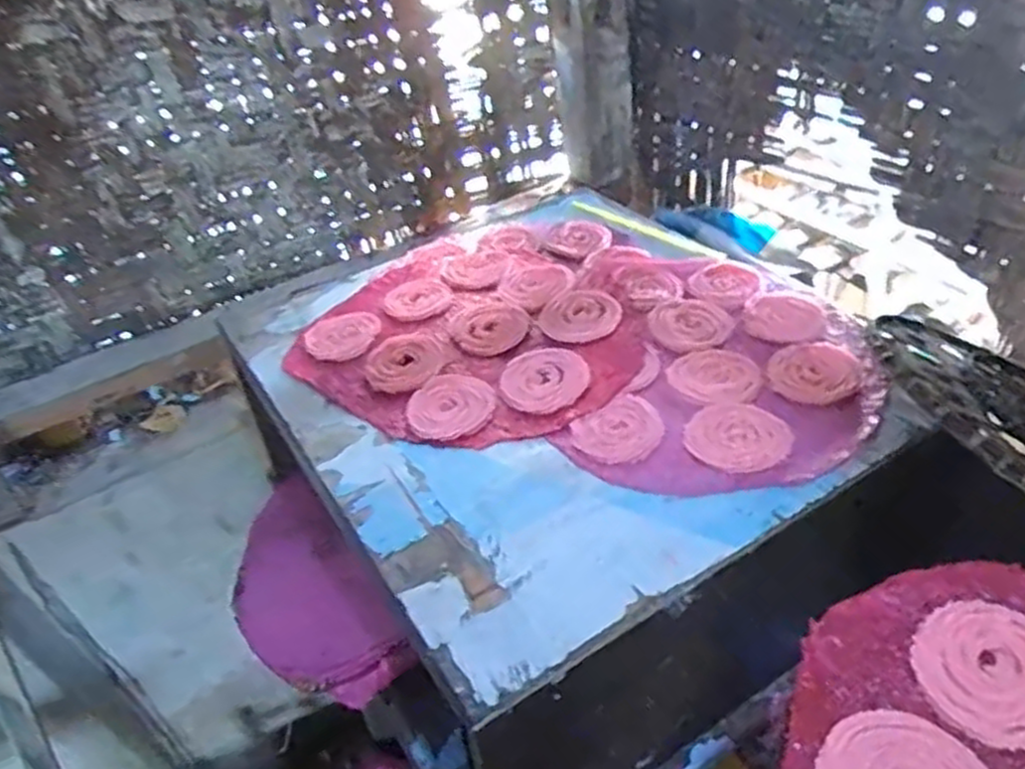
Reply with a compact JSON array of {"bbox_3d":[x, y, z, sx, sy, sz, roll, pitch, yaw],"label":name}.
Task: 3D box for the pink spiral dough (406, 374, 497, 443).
[{"bbox_3d":[-0.058,0.021,0.703,0.080,0.015,0.081,-5,38,4],"label":"pink spiral dough"}]

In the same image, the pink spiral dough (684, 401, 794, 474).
[{"bbox_3d":[0.193,0.043,0.646,0.087,0.004,0.081,-5,38,4],"label":"pink spiral dough"}]

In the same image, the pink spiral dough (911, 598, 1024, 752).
[{"bbox_3d":[0.263,0.156,0.415,0.082,0.013,0.074,-32,44,-28],"label":"pink spiral dough"}]

